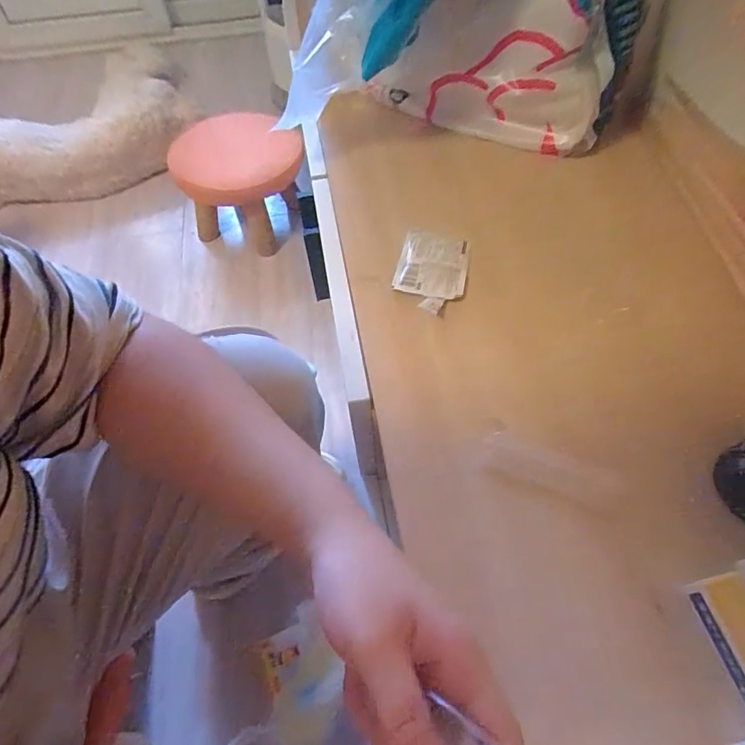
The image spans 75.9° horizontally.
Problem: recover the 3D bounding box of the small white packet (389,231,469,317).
[{"bbox_3d":[0.055,-0.095,0.449,0.064,0.007,0.095,11,59,8],"label":"small white packet"}]

